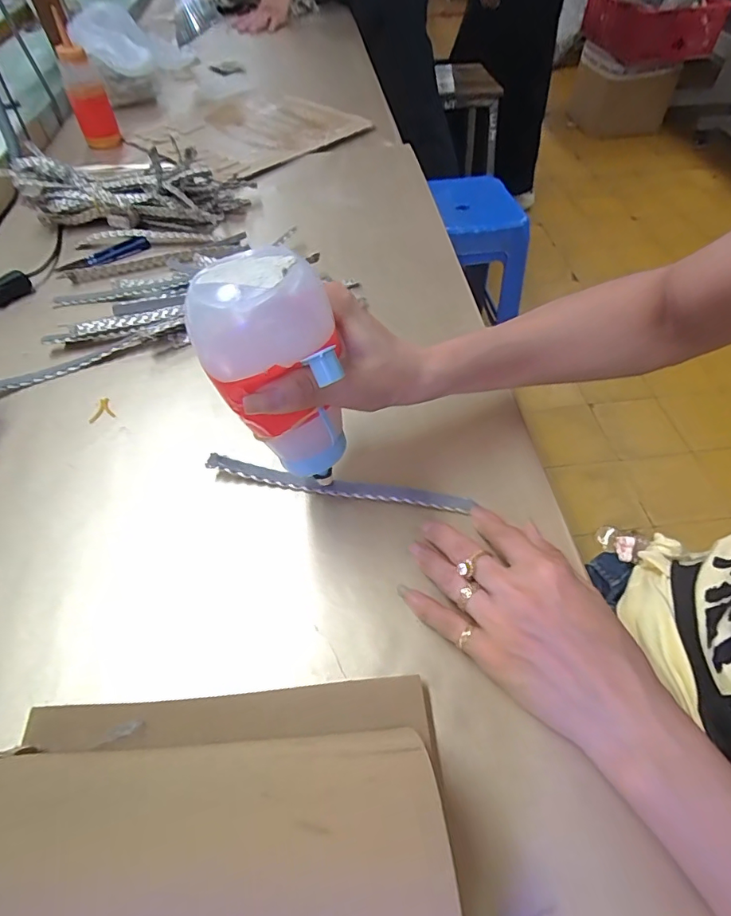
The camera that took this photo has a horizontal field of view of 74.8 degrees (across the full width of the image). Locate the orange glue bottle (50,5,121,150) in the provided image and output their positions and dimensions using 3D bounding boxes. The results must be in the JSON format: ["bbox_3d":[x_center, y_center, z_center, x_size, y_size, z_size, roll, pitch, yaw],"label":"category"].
[{"bbox_3d":[-0.401,-0.530,0.671,0.053,0.145,0.059,-22,56,-15],"label":"orange glue bottle"}]

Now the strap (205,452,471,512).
[{"bbox_3d":[-0.021,0.020,0.339,0.187,0.012,0.011,9,54,6],"label":"strap"}]

